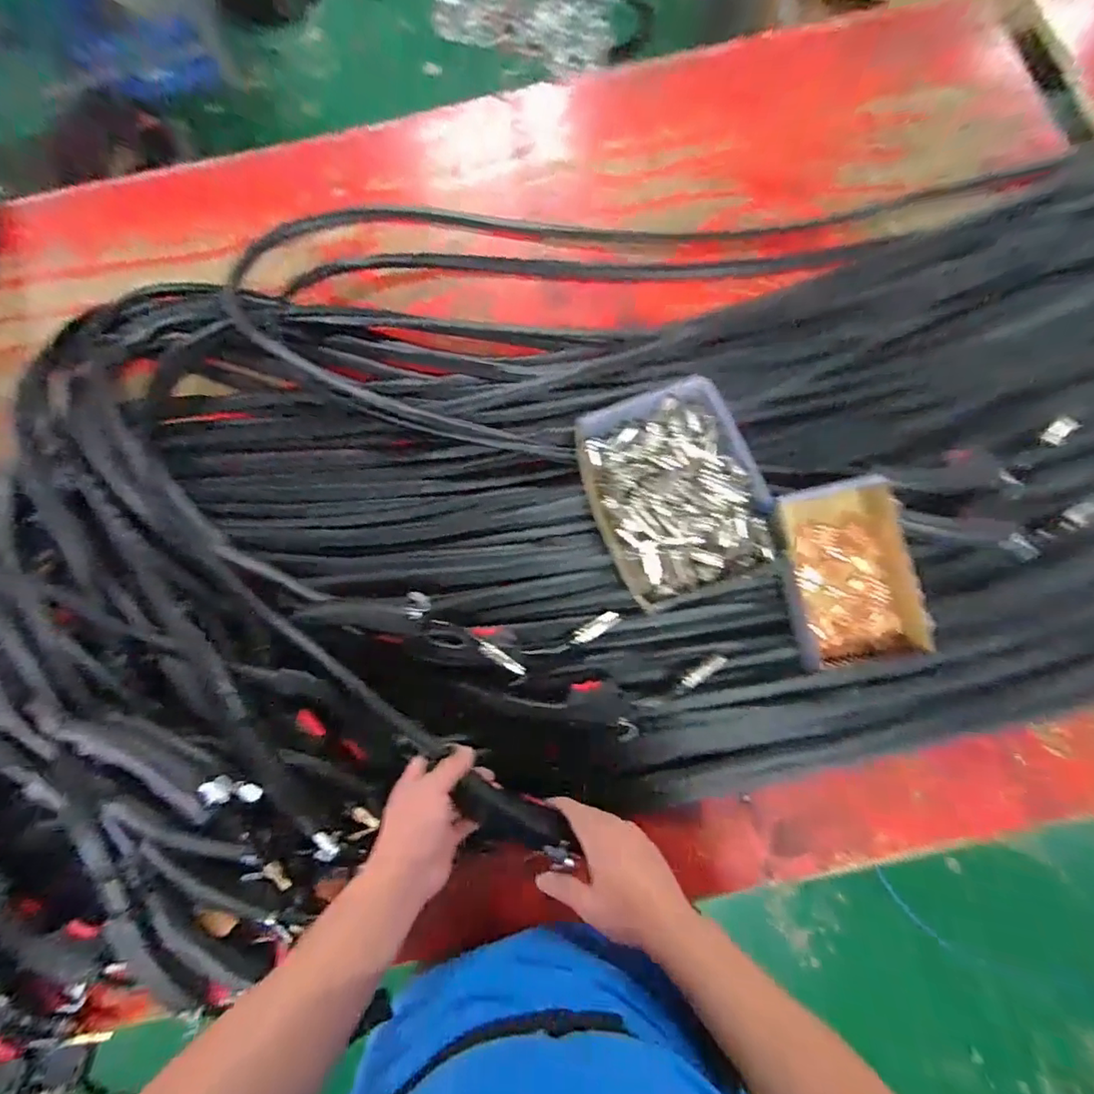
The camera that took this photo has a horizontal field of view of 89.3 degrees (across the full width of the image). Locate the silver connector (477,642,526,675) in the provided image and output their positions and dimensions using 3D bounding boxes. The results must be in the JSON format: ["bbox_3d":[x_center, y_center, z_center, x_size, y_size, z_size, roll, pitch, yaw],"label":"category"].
[{"bbox_3d":[-0.049,0.125,0.618,0.059,0.009,0.014,35,77,-9],"label":"silver connector"}]

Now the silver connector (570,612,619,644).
[{"bbox_3d":[0.057,0.096,0.659,0.064,0.016,0.018,-32,77,-4],"label":"silver connector"}]

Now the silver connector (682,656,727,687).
[{"bbox_3d":[0.180,0.142,0.633,0.054,0.006,0.015,-35,77,-4],"label":"silver connector"}]

